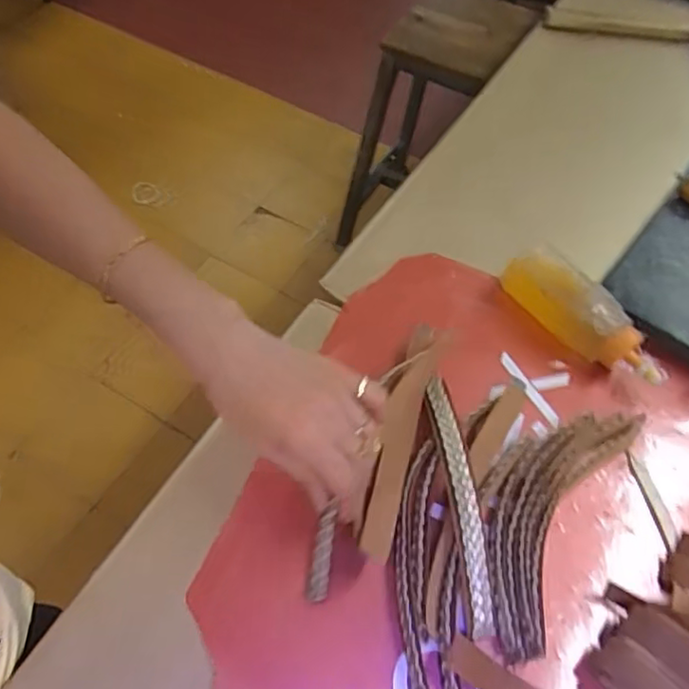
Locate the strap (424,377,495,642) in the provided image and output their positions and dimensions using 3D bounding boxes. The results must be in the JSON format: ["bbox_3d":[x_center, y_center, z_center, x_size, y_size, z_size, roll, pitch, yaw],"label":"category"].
[{"bbox_3d":[0.077,0.096,0.418,0.026,0.019,0.170,0,56,-4],"label":"strap"}]

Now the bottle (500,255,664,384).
[{"bbox_3d":[0.188,-0.020,0.498,0.143,0.051,0.036,40,63,9],"label":"bottle"}]

